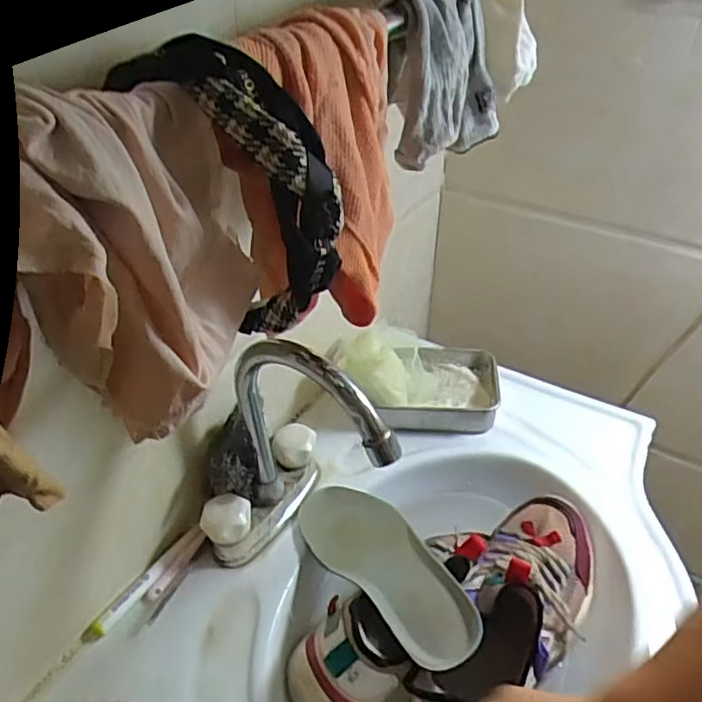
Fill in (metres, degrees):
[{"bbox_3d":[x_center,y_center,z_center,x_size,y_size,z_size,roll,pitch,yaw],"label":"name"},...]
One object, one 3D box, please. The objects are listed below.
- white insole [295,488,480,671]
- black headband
[{"bbox_3d":[0.026,0.176,0.533,0.076,0.028,0.221,-20,24,-23],"label":"white insole"},{"bbox_3d":[-0.047,-0.077,0.306,0.099,0.144,0.051,1,35,35],"label":"black headband"}]

